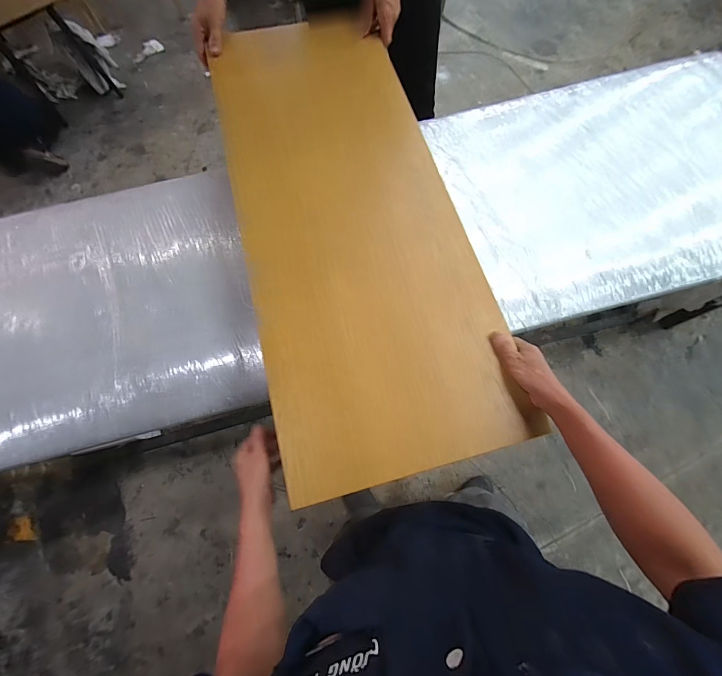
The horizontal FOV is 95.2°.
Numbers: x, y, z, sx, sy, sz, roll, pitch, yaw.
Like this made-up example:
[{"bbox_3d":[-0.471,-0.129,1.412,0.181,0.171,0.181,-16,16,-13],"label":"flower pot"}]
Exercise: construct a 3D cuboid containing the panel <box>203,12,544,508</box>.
[{"bbox_3d":[-0.035,-0.272,0.624,0.388,0.028,0.992,-14,71,-7],"label":"panel"}]

